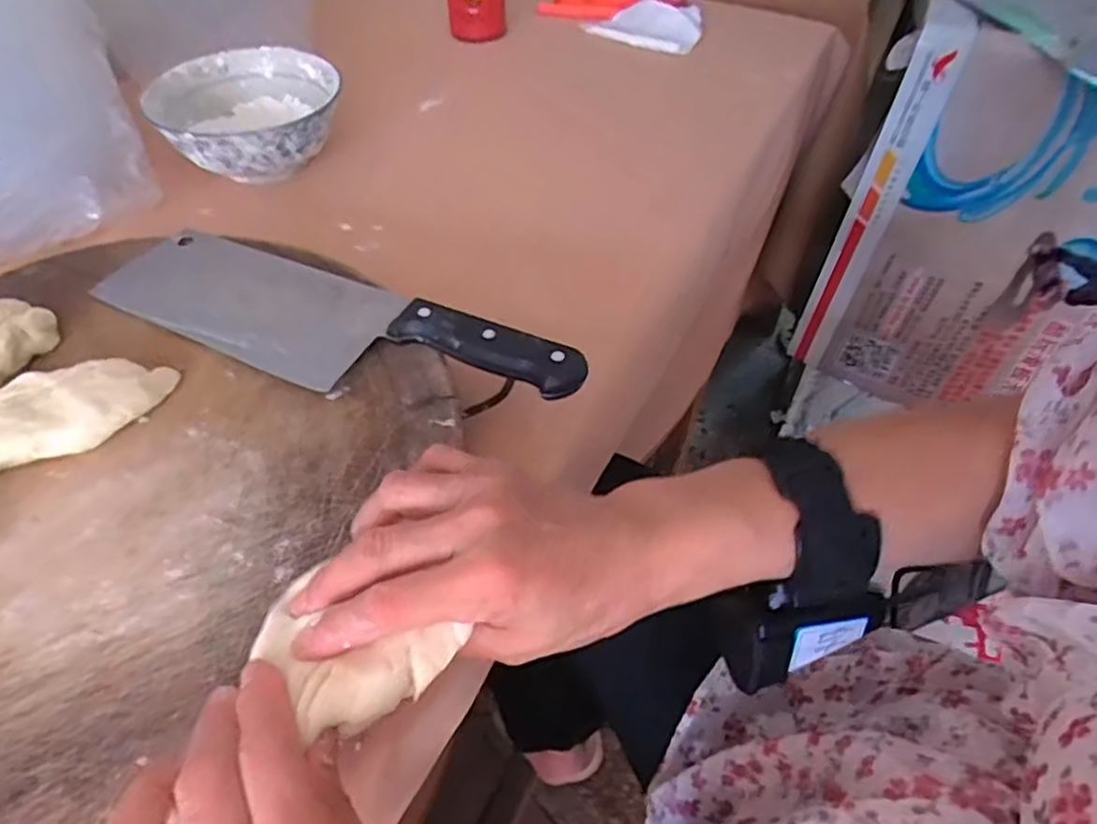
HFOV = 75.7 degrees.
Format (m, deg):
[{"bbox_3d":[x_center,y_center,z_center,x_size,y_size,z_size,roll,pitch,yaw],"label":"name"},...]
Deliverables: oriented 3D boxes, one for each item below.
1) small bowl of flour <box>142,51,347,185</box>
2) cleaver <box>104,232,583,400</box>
[{"bbox_3d":[-0.238,-0.239,0.575,0.138,0.054,0.144,-16,50,-13],"label":"small bowl of flour"},{"bbox_3d":[-0.126,-0.048,0.397,0.289,0.018,0.079,21,52,18],"label":"cleaver"}]

